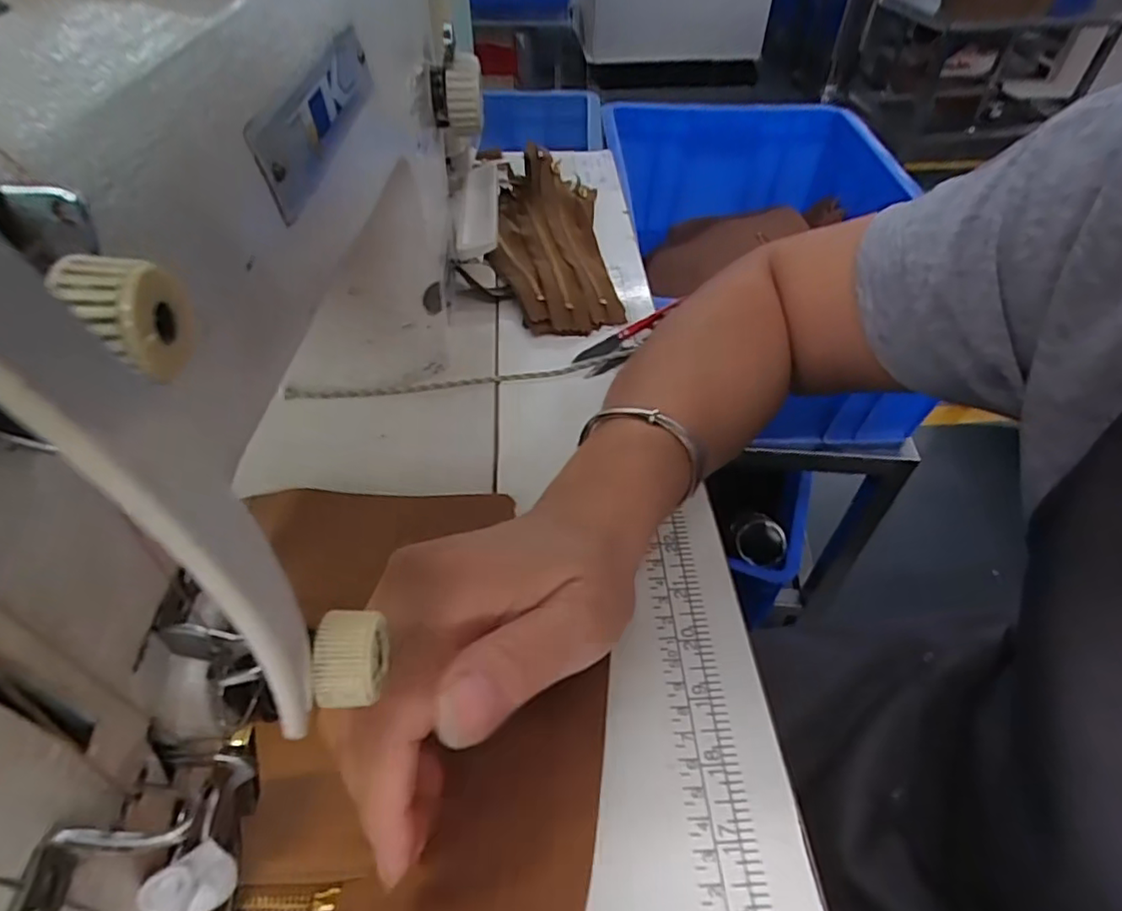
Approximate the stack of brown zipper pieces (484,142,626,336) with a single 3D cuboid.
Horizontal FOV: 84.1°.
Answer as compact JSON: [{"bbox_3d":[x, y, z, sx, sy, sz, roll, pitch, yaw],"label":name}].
[{"bbox_3d":[-0.009,-0.171,0.482,0.087,0.026,0.213,-3,47,-4],"label":"stack of brown zipper pieces"}]

